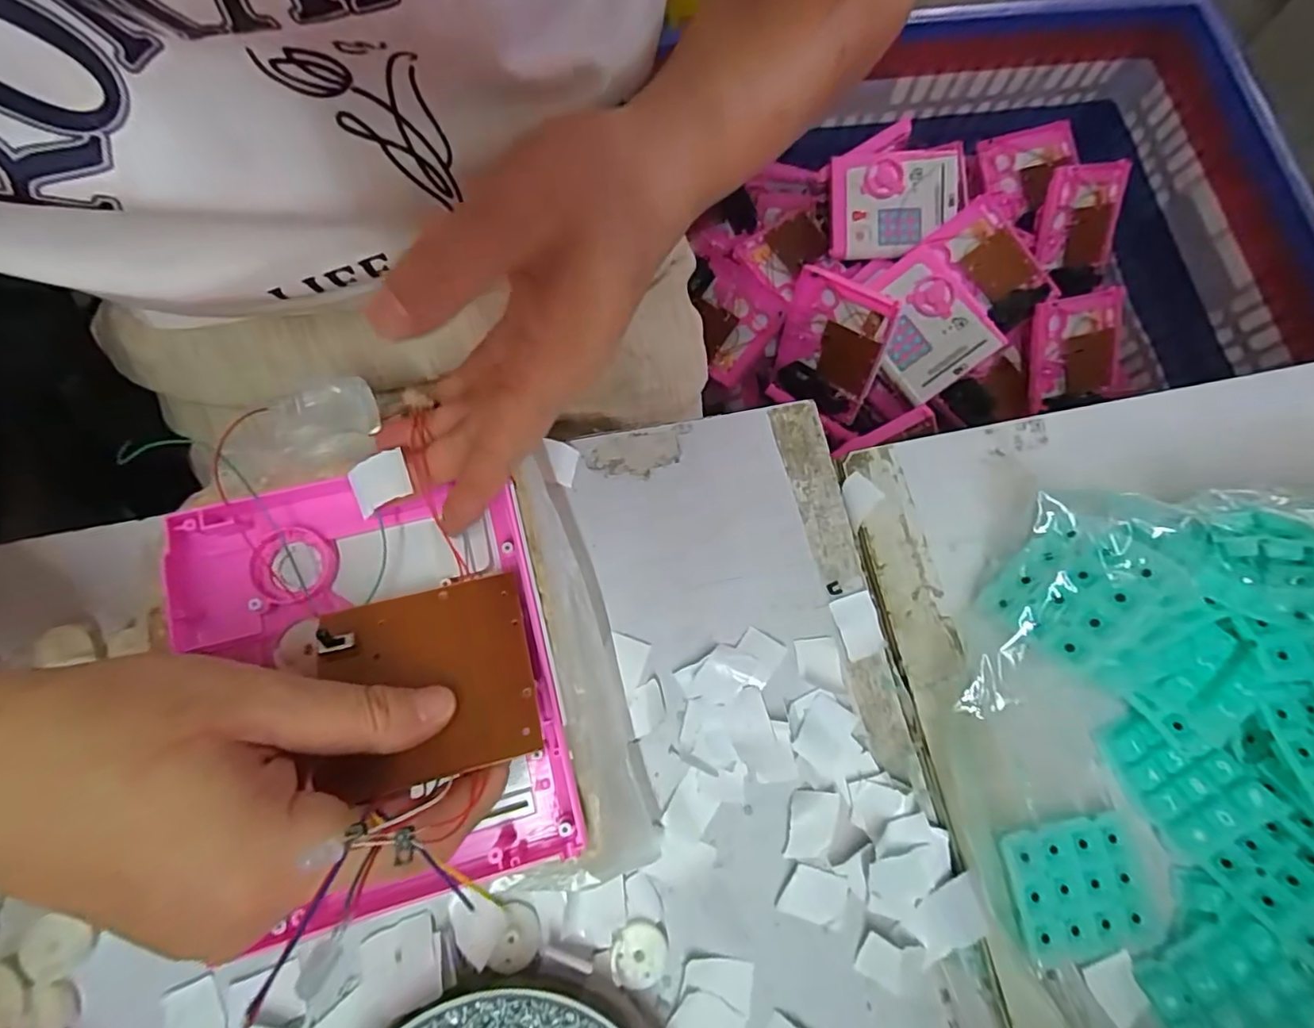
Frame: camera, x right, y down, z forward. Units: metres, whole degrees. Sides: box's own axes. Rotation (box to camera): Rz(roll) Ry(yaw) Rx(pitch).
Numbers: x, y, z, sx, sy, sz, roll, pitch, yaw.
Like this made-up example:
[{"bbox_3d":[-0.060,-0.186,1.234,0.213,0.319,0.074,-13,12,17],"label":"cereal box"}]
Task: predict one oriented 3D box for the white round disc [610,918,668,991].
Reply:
[{"bbox_3d":[-0.007,0.181,0.239,0.022,0.008,0.024,1,75,-2],"label":"white round disc"}]

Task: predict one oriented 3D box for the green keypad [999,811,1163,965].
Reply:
[{"bbox_3d":[0.176,0.158,0.244,0.059,0.009,0.050,-7,75,-4],"label":"green keypad"}]

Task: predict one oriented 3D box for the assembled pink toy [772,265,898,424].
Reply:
[{"bbox_3d":[0.215,-0.209,0.729,0.027,0.153,0.134,-25,52,-39],"label":"assembled pink toy"}]

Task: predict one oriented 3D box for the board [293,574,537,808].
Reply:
[{"bbox_3d":[-0.083,0.059,0.209,0.070,0.008,0.072,-11,52,-17],"label":"board"}]

